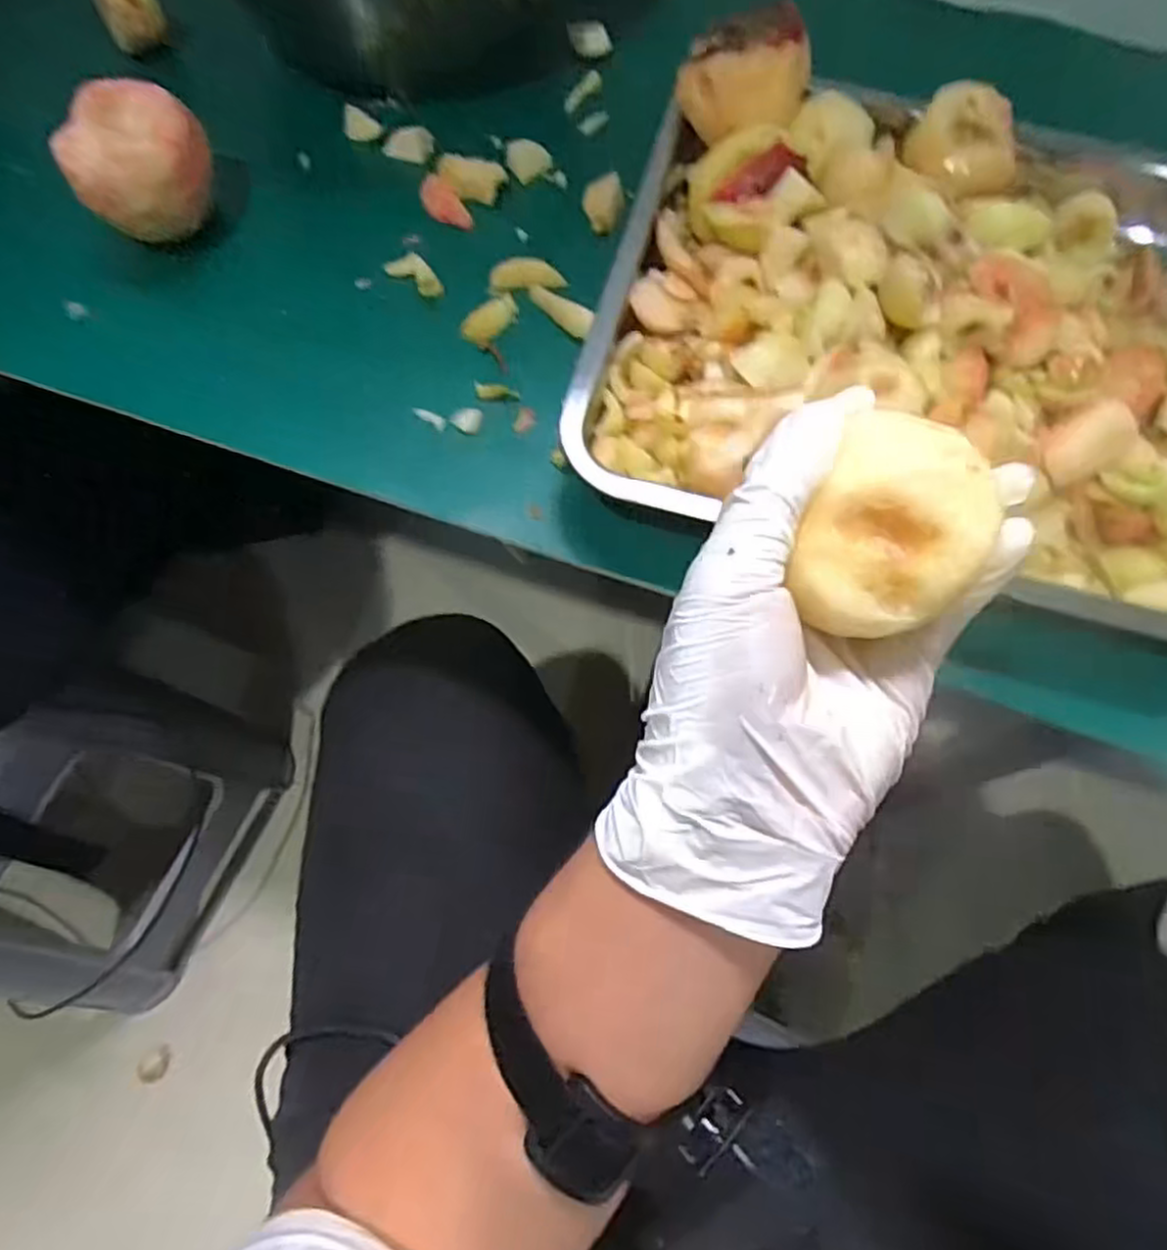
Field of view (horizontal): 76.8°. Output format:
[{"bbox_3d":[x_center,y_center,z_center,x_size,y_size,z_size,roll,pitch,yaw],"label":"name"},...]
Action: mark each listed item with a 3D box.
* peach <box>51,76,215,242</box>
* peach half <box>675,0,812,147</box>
[{"bbox_3d":[-0.275,-0.282,0.468,0.081,0.076,0.083,-29,70,-13],"label":"peach"},{"bbox_3d":[0.098,-0.334,0.448,0.075,0.038,0.073,13,67,4],"label":"peach half"}]

